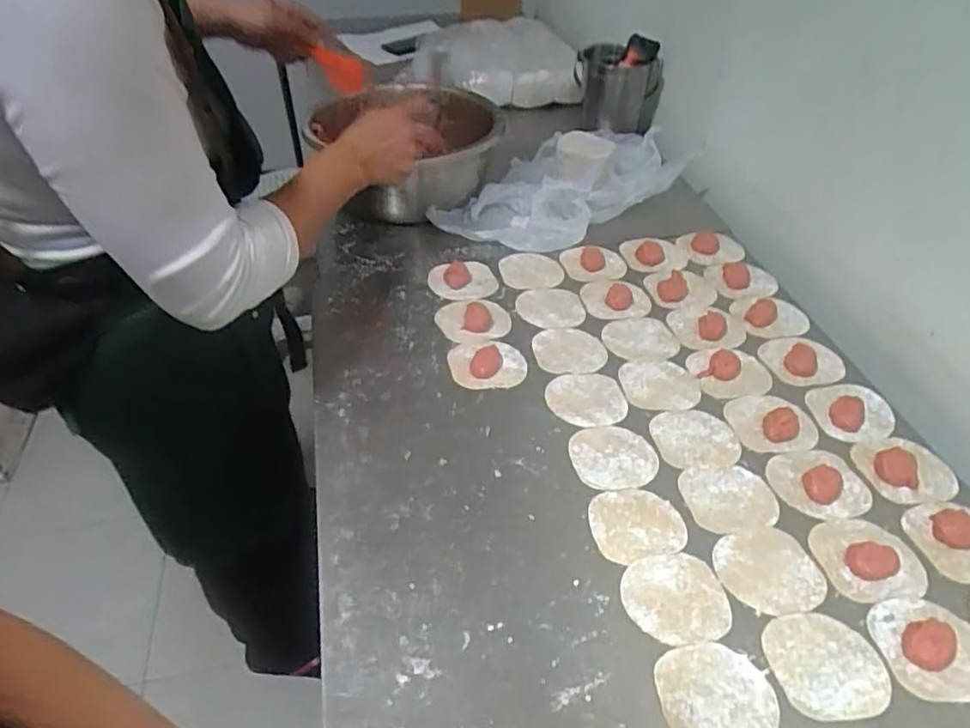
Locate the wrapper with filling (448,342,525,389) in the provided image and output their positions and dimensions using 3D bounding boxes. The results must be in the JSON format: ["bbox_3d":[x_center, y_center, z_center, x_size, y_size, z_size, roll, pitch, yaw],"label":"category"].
[{"bbox_3d":[0.003,0.000,0.733,0.086,0.011,0.070,-2,44,-1],"label":"wrapper with filling"}]

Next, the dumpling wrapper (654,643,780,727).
[{"bbox_3d":[0.171,0.245,0.472,0.082,0.004,0.075,0,44,0],"label":"dumpling wrapper"}]

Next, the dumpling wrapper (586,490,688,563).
[{"bbox_3d":[0.138,0.143,0.582,0.084,0.004,0.071,-10,45,-10],"label":"dumpling wrapper"}]

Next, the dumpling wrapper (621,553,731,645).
[{"bbox_3d":[0.157,0.192,0.529,0.083,0.004,0.074,-8,45,-7],"label":"dumpling wrapper"}]

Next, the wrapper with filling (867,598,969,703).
[{"bbox_3d":[0.351,0.216,0.497,0.084,0.014,0.078,0,44,0],"label":"wrapper with filling"}]

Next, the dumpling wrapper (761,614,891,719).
[{"bbox_3d":[0.259,0.228,0.491,0.083,0.004,0.076,0,44,0],"label":"dumpling wrapper"}]

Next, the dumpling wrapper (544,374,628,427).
[{"bbox_3d":[0.110,0.038,0.699,0.083,0.007,0.075,-5,45,-4],"label":"dumpling wrapper"}]

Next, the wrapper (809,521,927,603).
[{"bbox_3d":[0.331,0.163,0.553,0.083,0.017,0.076,0,44,0],"label":"wrapper"}]

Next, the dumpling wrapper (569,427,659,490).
[{"bbox_3d":[0.128,0.093,0.640,0.082,0.004,0.079,0,44,0],"label":"dumpling wrapper"}]

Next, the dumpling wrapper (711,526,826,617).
[{"bbox_3d":[0.242,0.176,0.549,0.084,0.005,0.076,-10,45,-10],"label":"dumpling wrapper"}]

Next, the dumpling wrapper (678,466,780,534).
[{"bbox_3d":[0.230,0.126,0.604,0.085,0.004,0.072,-3,44,-2],"label":"dumpling wrapper"}]

